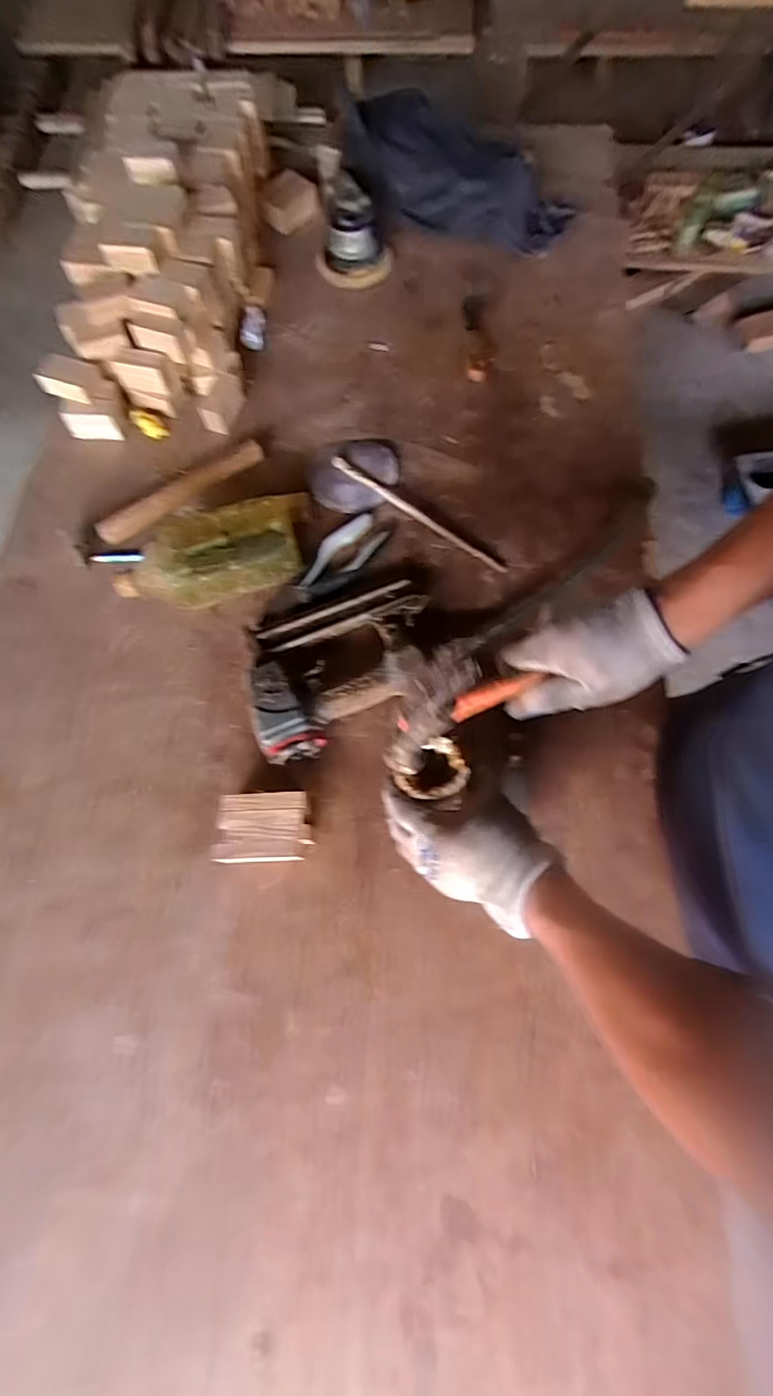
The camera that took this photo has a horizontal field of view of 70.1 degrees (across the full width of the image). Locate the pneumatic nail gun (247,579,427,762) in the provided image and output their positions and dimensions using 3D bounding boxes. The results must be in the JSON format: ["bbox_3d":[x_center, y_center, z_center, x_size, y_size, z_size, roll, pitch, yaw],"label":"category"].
[{"bbox_3d":[-0.046,-0.035,0.618,0.210,0.053,0.184,-14,71,-4],"label":"pneumatic nail gun"}]

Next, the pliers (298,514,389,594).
[{"bbox_3d":[-0.058,-0.177,0.679,0.062,0.022,0.127,43,77,14],"label":"pliers"}]

